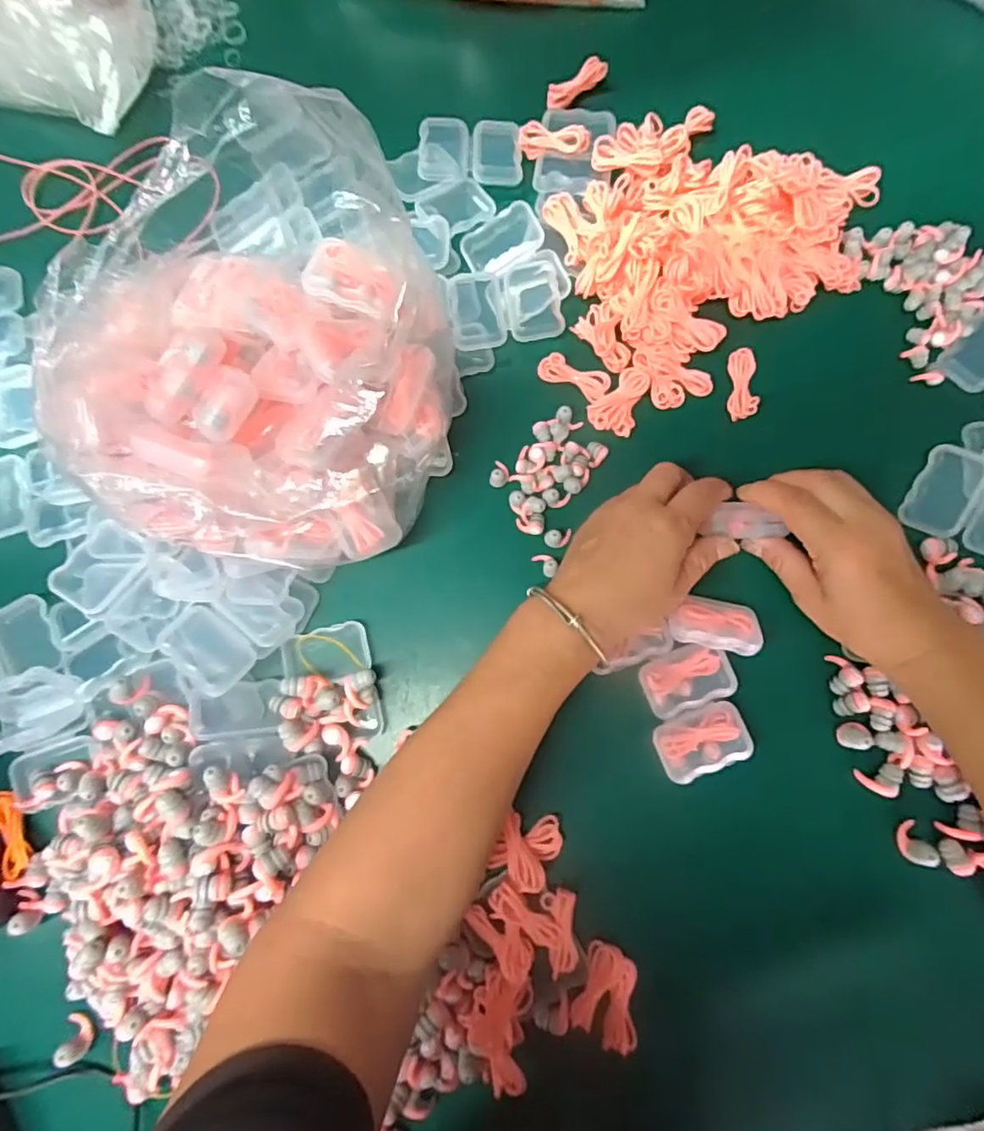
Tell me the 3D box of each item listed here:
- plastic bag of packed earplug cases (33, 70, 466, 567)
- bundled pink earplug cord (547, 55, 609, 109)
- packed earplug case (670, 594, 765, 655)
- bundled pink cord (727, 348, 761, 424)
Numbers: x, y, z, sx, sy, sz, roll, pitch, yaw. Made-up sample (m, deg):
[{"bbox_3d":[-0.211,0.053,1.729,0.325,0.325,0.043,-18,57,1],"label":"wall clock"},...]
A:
[{"bbox_3d":[-0.125,-0.124,0.332,0.202,0.132,0.239,-15,81,-1],"label":"plastic bag of packed earplug cases"},{"bbox_3d":[0.064,-0.365,0.436,0.051,0.011,0.015,-35,82,-4],"label":"bundled pink earplug cord"},{"bbox_3d":[0.140,0.036,0.360,0.055,0.017,0.032,10,82,3],"label":"packed earplug case"},{"bbox_3d":[0.174,-0.126,0.396,0.019,0.008,0.052,6,81,2],"label":"bundled pink cord"}]

